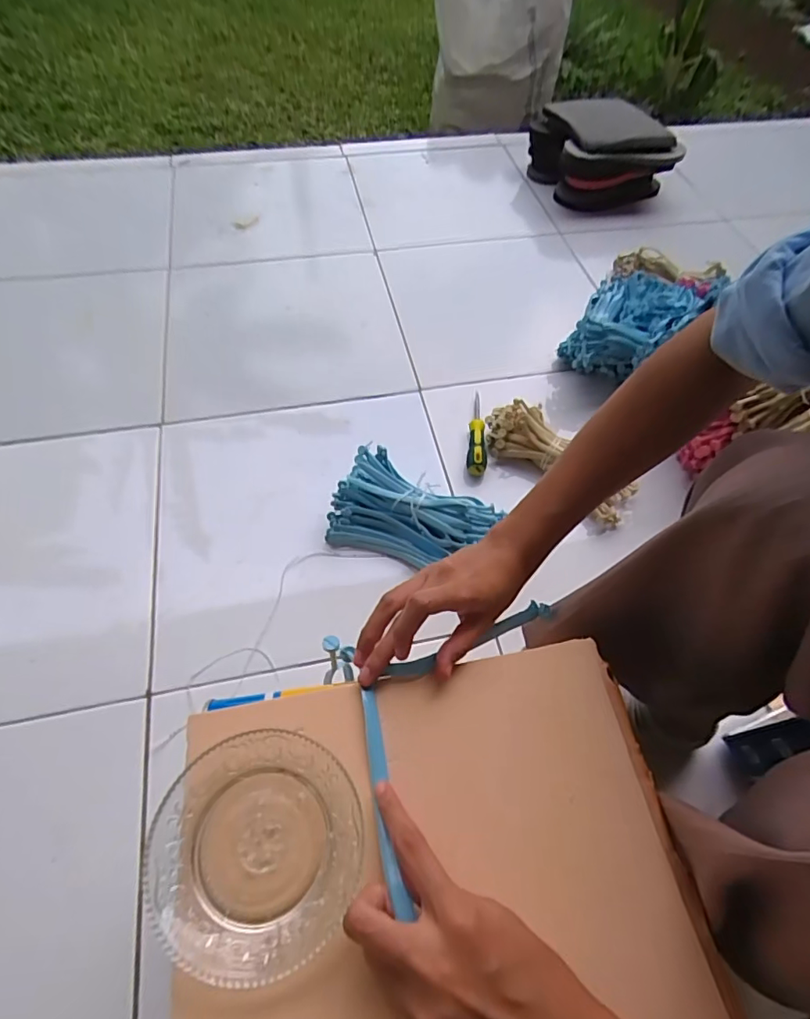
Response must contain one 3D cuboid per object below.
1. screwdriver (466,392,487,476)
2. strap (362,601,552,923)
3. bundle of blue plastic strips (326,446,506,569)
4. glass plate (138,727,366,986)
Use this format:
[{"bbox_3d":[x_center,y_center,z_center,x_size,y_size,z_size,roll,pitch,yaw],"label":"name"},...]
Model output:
[{"bbox_3d":[0.111,-0.120,0.780,0.028,0.037,0.159,7,57,2],"label":"screwdriver"},{"bbox_3d":[0.022,0.133,0.358,0.086,0.047,0.222,27,60,14],"label":"strap"},{"bbox_3d":[0.005,0.009,0.678,0.195,0.052,0.128,22,59,11],"label":"bundle of blue plastic strips"},{"bbox_3d":[-0.083,0.188,0.292,0.111,0.019,0.112,1,57,-2],"label":"glass plate"}]

